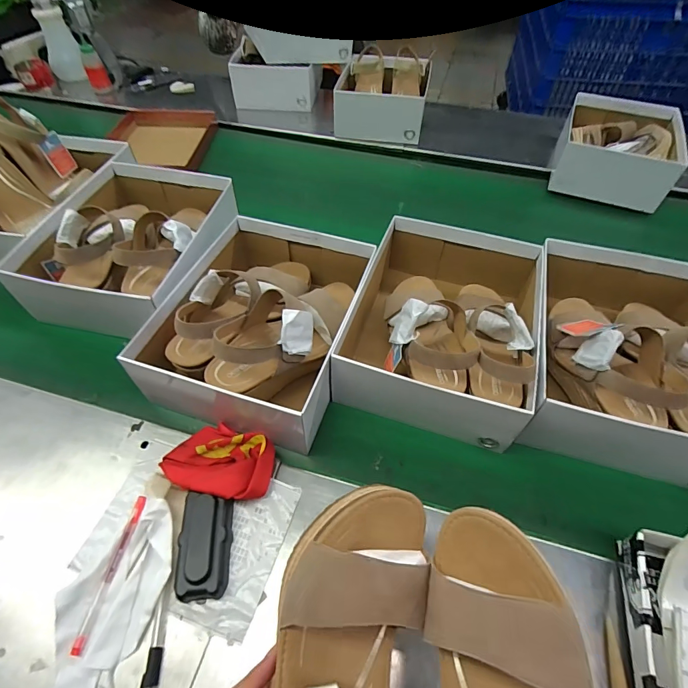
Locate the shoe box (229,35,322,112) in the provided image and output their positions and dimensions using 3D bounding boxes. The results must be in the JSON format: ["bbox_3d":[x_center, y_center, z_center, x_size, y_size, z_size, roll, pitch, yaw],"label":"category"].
[{"bbox_3d":[-0.188,-0.727,1.084,0.221,0.106,0.149,5,51,1],"label":"shoe box"}]

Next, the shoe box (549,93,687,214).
[{"bbox_3d":[0.592,-0.424,0.866,0.210,0.101,0.262,20,53,14],"label":"shoe box"}]

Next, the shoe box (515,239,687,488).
[{"bbox_3d":[0.380,-0.006,0.532,0.243,0.114,0.329,14,52,9],"label":"shoe box"}]

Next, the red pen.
[{"bbox_3d":[-0.236,0.229,0.405,0.013,0.010,0.139,6,53,4],"label":"red pen"}]

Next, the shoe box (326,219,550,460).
[{"bbox_3d":[0.146,-0.045,0.564,0.245,0.113,0.313,15,54,11],"label":"shoe box"}]

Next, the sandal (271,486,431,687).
[{"bbox_3d":[0.002,0.206,0.233,0.084,0.087,0.230,10,56,7],"label":"sandal"}]

